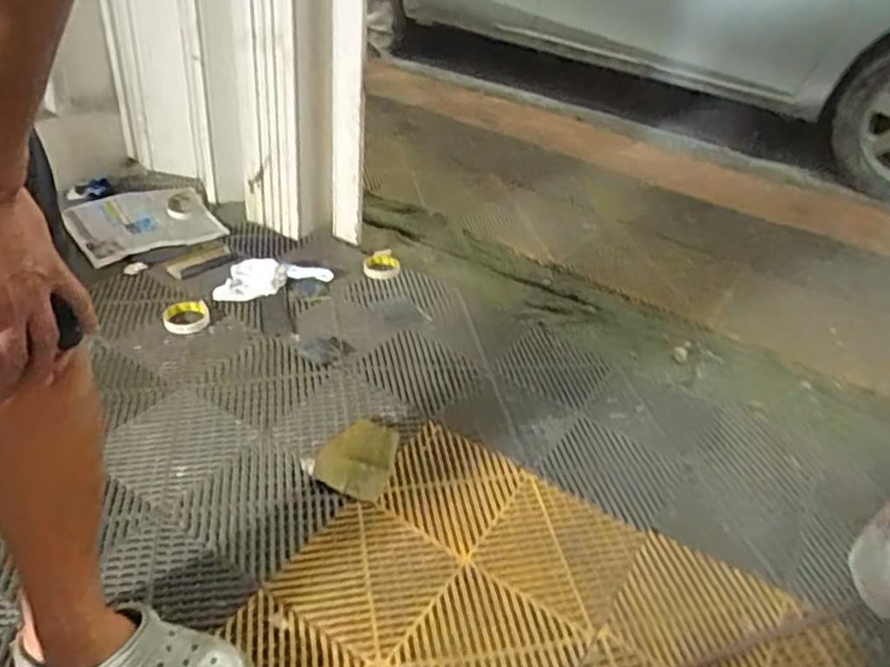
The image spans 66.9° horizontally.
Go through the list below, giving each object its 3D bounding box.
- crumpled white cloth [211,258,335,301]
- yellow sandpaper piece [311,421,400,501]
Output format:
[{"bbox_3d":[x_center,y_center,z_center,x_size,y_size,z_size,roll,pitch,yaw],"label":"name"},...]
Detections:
[{"bbox_3d":[-0.382,-0.128,1.487,0.263,0.041,0.092,-14,40,-27],"label":"crumpled white cloth"},{"bbox_3d":[-0.142,0.200,1.100,0.122,0.024,0.145,14,36,10],"label":"yellow sandpaper piece"}]

